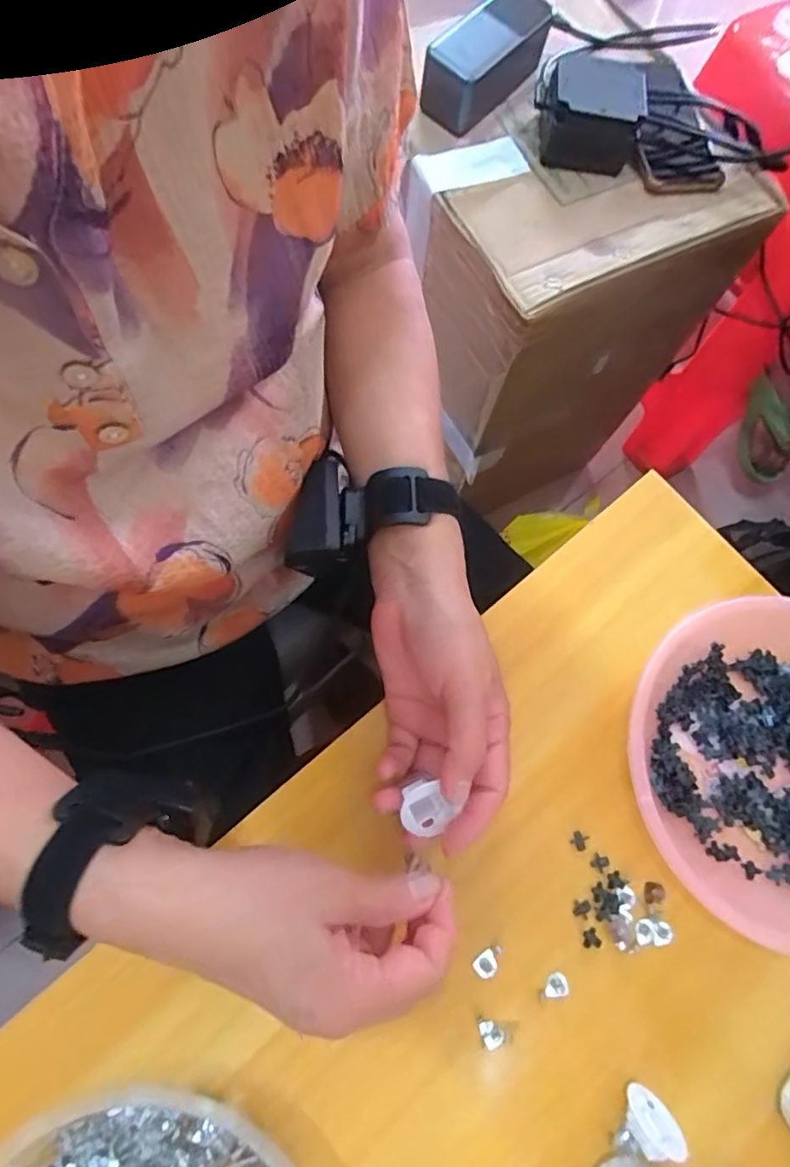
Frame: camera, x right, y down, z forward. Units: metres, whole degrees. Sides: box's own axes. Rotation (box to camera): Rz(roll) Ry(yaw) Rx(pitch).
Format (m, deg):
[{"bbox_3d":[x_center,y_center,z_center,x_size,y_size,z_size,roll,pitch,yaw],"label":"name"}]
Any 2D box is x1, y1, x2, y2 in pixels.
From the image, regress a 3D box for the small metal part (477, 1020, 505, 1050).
[{"bbox_3d":[0.051,0.241,0.314,0.011,0.004,0.013,-30,77,-12],"label":"small metal part"}]

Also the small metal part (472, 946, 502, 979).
[{"bbox_3d":[0.052,0.209,0.324,0.019,0.005,0.011,-40,79,-14],"label":"small metal part"}]

